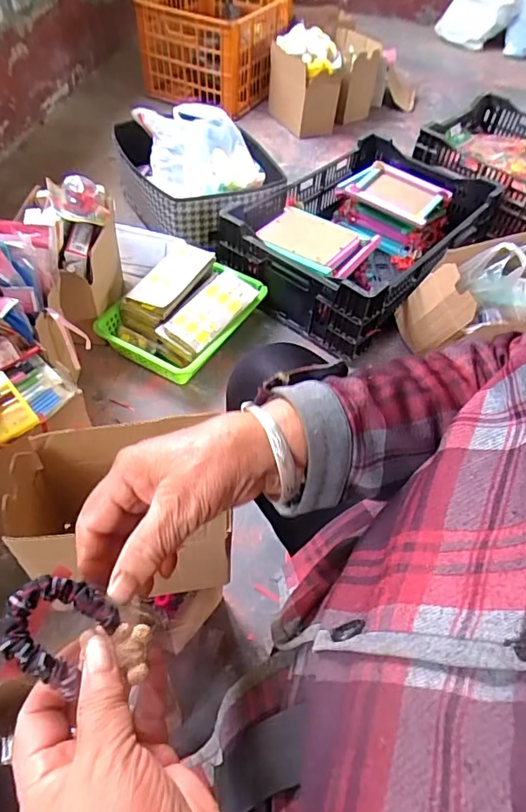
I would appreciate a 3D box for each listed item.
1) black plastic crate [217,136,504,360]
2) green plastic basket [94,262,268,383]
[{"bbox_3d":[0.250,-0.415,1.222,0.415,0.171,0.614,39,59,23],"label":"black plastic crate"},{"bbox_3d":[-0.166,-0.186,1.077,0.236,0.099,0.320,30,56,18],"label":"green plastic basket"}]

